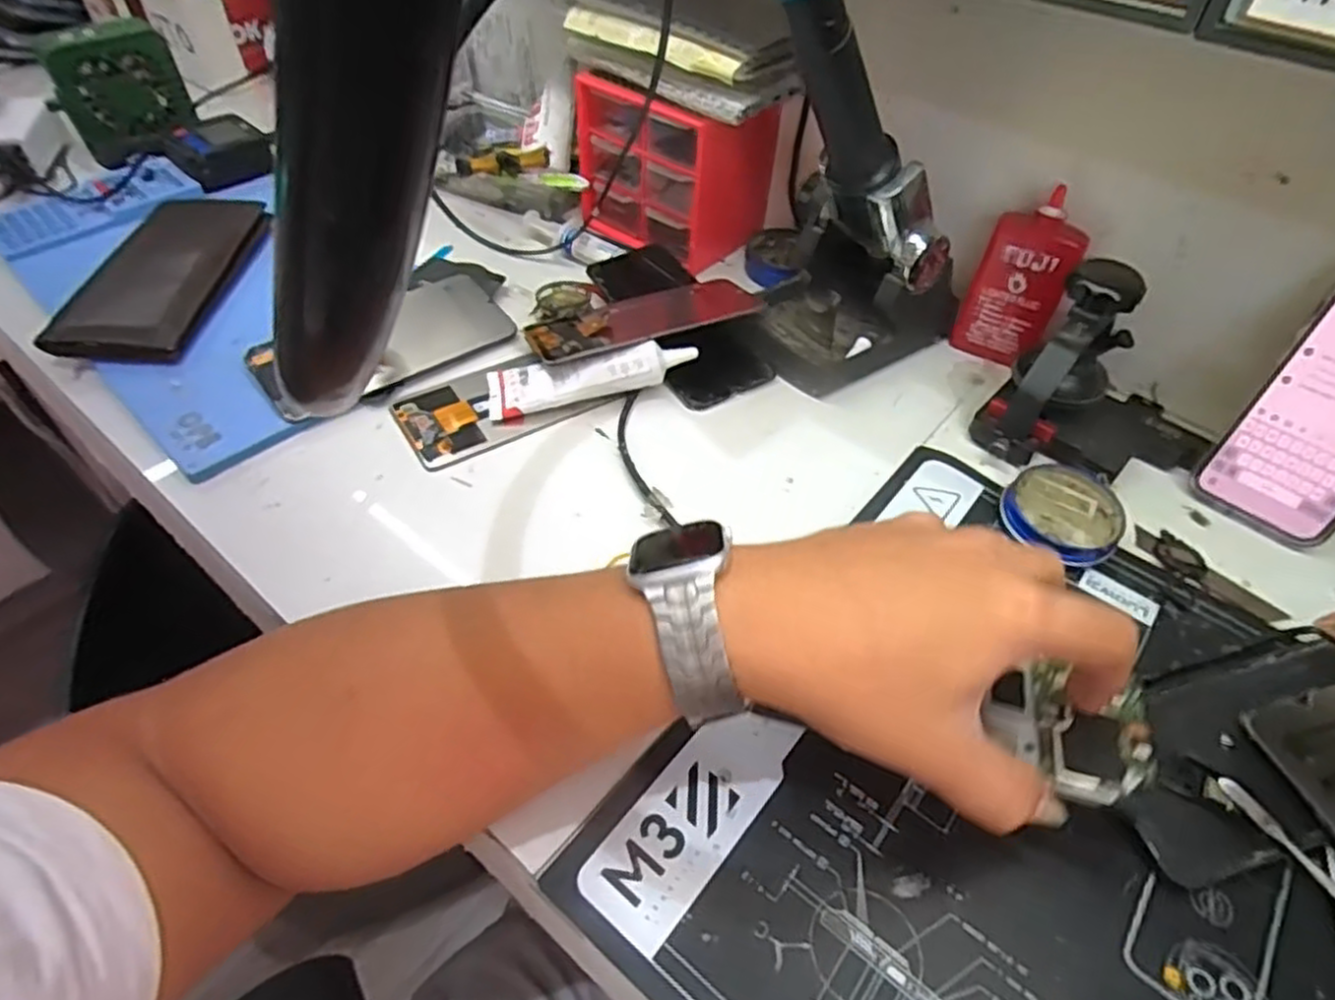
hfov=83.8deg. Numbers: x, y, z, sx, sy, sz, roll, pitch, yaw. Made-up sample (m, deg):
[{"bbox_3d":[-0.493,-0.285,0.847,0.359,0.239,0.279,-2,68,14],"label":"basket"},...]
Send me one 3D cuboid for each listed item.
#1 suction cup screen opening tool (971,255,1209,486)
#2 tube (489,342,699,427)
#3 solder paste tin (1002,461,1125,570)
[{"bbox_3d":[0.270,-0.072,0.443,0.118,0.108,0.104,33,56,23],"label":"suction cup screen opening tool"},{"bbox_3d":[-0.050,-0.080,0.486,0.134,0.032,0.040,-5,50,-7],"label":"tube"},{"bbox_3d":[0.229,0.007,0.431,0.064,0.018,0.058,26,53,19],"label":"solder paste tin"}]

